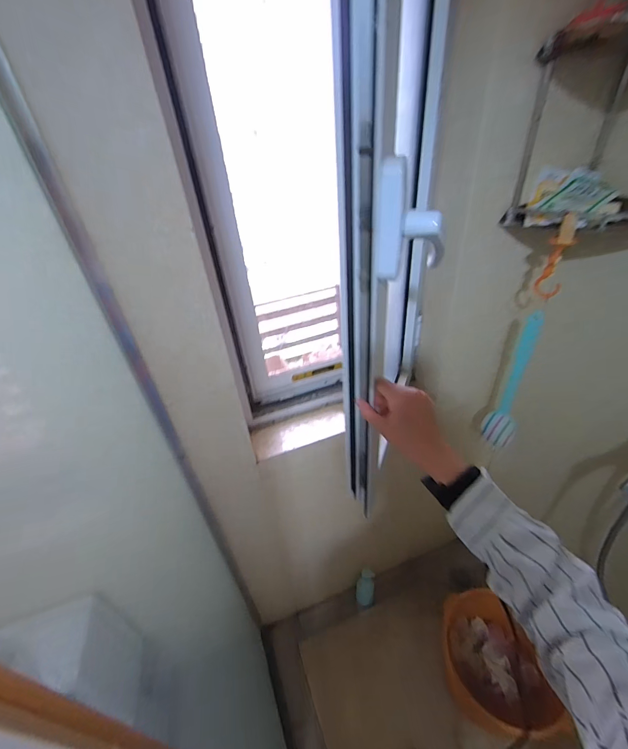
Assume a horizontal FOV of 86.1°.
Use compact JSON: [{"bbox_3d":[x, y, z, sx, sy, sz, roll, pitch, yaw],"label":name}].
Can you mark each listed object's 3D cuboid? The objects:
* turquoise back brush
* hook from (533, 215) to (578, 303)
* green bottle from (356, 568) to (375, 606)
[{"bbox_3d":[0.479,0.024,0.807,0.070,0.357,0.048,19,41,30],"label":"turquoise back brush"},{"bbox_3d":[0.457,-0.219,0.635,0.024,0.147,0.049,3,36,10],"label":"hook"},{"bbox_3d":[0.199,0.824,1.303,0.074,0.195,0.072,3,36,10],"label":"green bottle"}]

